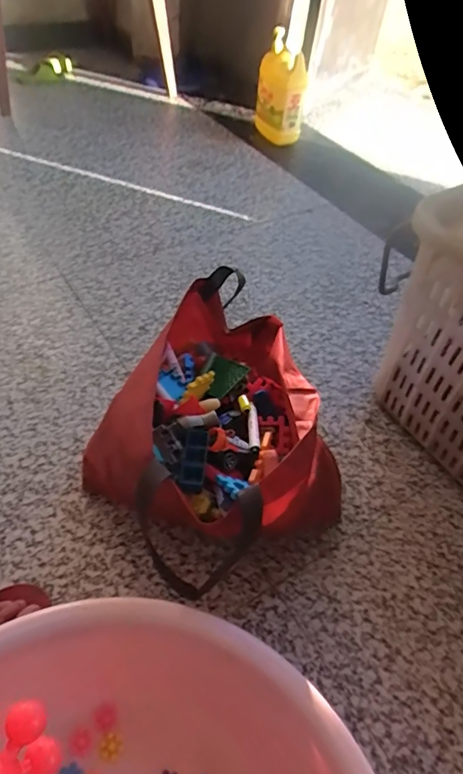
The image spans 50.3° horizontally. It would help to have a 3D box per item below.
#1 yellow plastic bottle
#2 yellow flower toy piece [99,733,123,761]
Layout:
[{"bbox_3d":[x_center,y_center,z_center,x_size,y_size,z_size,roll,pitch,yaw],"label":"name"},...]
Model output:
[{"bbox_3d":[0.160,-0.940,1.573,0.152,0.293,0.136,5,48,-2],"label":"yellow plastic bottle"},{"bbox_3d":[-0.133,0.395,0.542,0.025,0.004,0.024,3,48,-4],"label":"yellow flower toy piece"}]

